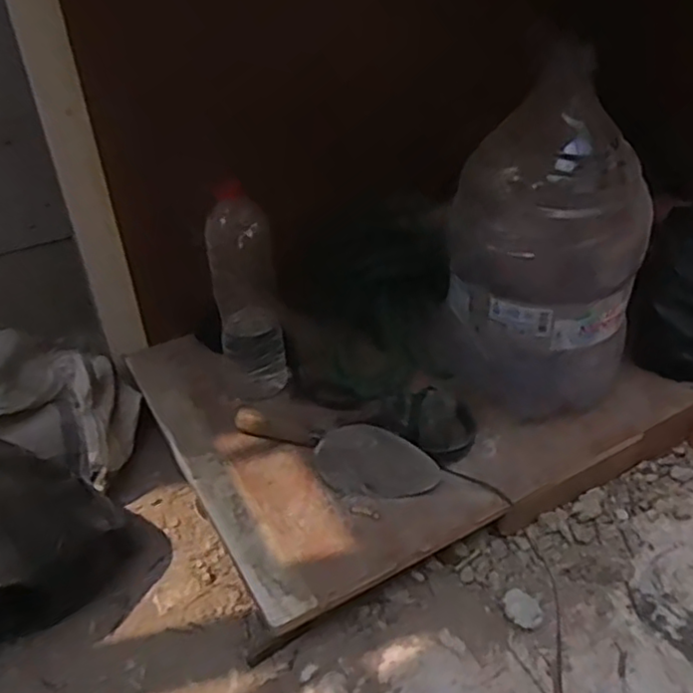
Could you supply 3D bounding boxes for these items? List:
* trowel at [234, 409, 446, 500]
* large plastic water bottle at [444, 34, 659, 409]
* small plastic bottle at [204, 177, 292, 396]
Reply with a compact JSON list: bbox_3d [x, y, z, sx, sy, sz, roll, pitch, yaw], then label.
[{"bbox_3d":[-0.021,0.125,0.865,0.271,0.064,0.069,15,40,22],"label":"trowel"},{"bbox_3d":[0.257,-0.108,0.856,0.197,0.395,0.200,-28,44,-30],"label":"large plastic water bottle"},{"bbox_3d":[-0.136,-0.061,0.961,0.089,0.313,0.089,-4,37,-2],"label":"small plastic bottle"}]

